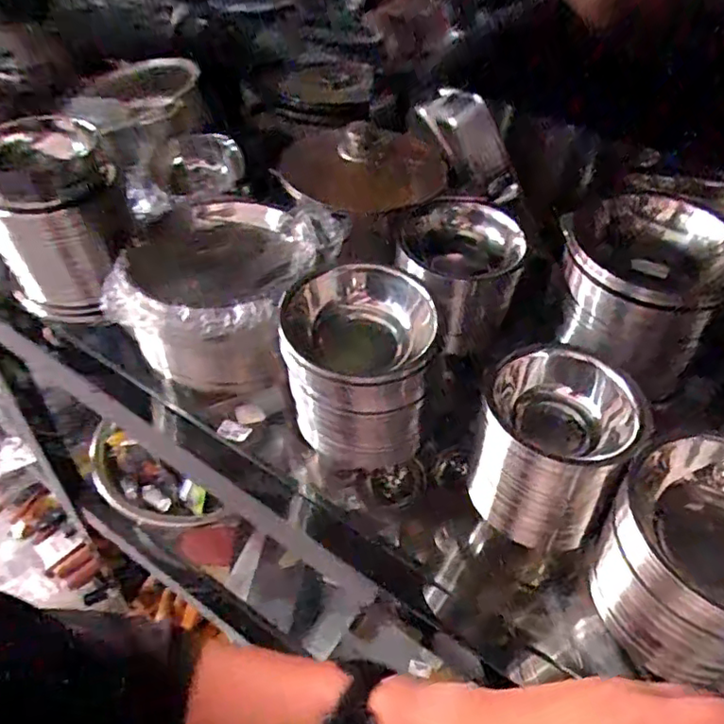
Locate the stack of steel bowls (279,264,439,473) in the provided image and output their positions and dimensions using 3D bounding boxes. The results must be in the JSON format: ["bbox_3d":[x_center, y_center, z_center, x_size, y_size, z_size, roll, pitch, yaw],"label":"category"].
[{"bbox_3d":[-0.007,0.010,0.510,0.111,0.144,0.123,-10,47,-14],"label":"stack of steel bowls"}]

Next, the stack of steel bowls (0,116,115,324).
[{"bbox_3d":[-0.324,-0.137,0.622,0.115,0.186,0.144,-6,47,-10],"label":"stack of steel bowls"}]

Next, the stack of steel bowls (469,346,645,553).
[{"bbox_3d":[0.146,0.071,0.482,0.107,0.135,0.098,19,47,13],"label":"stack of steel bowls"}]

